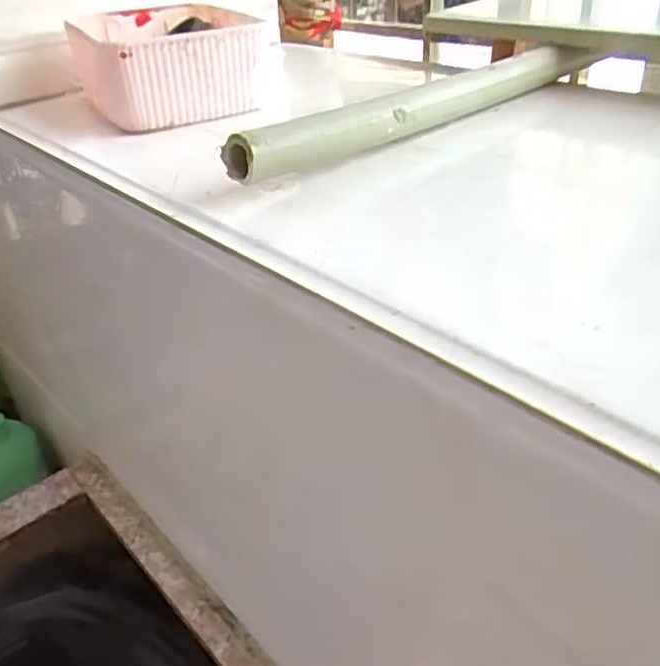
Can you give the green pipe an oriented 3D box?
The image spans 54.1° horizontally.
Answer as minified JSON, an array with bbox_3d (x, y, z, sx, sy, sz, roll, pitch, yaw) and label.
[{"bbox_3d":[0.055,-0.111,0.307,0.239,0.022,0.018,-27,40,-31],"label":"green pipe"}]

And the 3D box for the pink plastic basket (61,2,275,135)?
[{"bbox_3d":[-0.102,-0.168,0.398,0.097,0.046,0.138,-20,37,-23],"label":"pink plastic basket"}]

